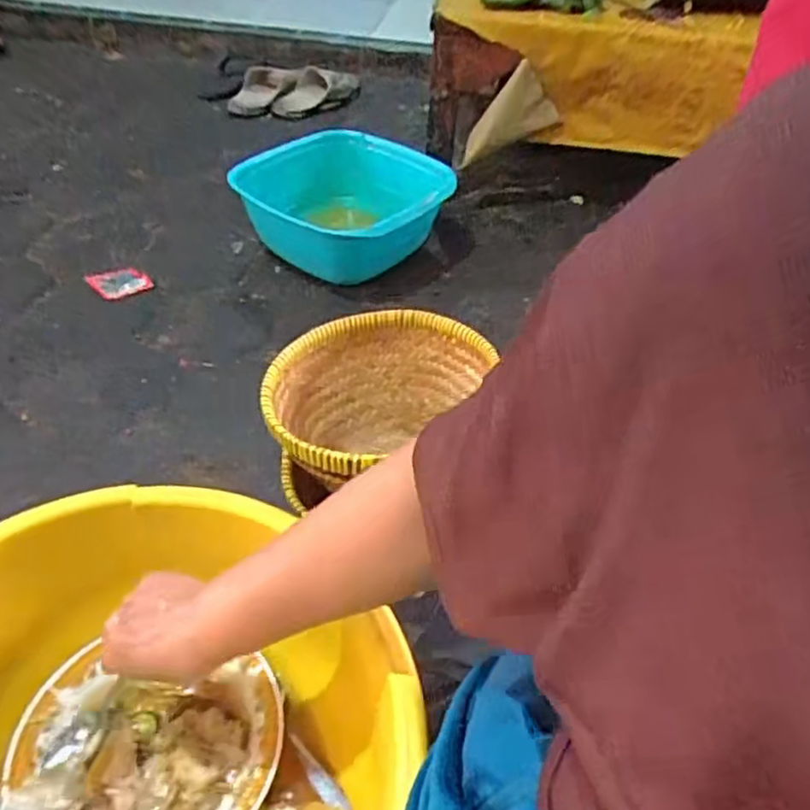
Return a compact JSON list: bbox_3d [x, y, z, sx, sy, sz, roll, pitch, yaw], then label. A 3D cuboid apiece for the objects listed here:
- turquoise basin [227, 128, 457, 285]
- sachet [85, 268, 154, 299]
[{"bbox_3d":[-0.102,-0.326,1.153,0.332,0.178,0.309,4,44,-4],"label":"turquoise basin"},{"bbox_3d":[-0.481,-0.209,1.113,0.081,0.016,0.087,-27,54,-30],"label":"sachet"}]

